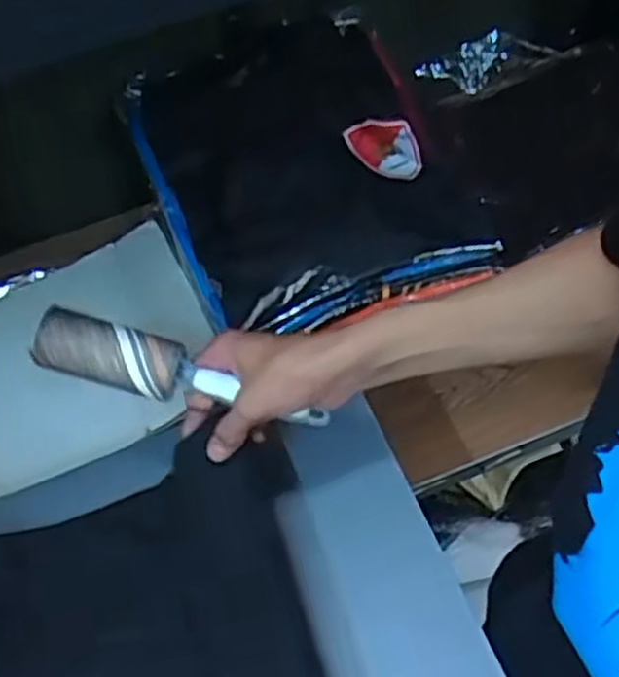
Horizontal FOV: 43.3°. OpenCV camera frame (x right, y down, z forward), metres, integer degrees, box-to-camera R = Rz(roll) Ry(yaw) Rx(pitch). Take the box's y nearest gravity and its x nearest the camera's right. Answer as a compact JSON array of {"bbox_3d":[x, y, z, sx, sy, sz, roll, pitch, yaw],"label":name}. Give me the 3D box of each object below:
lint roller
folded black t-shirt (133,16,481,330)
[{"bbox_3d":[-0.094,0.029,0.577,0.214,0.032,0.040,17,56,-3],"label":"lint roller"},{"bbox_3d":[-0.006,-0.173,0.729,0.248,0.038,0.304,-21,63,-11],"label":"folded black t-shirt"}]

